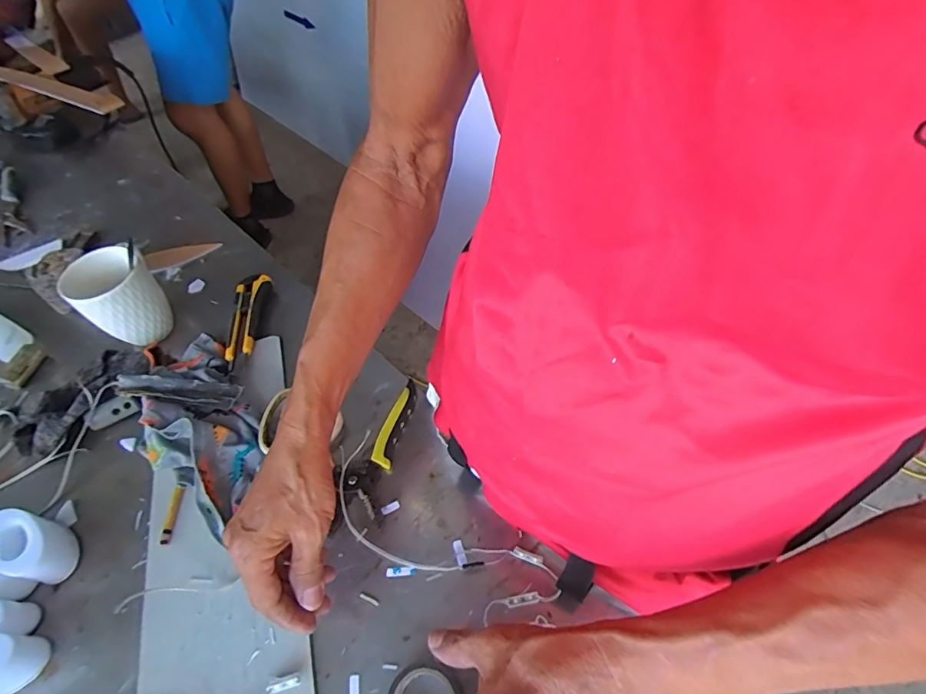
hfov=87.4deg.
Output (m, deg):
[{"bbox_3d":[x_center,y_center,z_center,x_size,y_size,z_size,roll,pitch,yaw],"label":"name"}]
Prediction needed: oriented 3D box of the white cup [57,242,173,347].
[{"bbox_3d":[-0.400,-0.054,0.577,0.078,0.115,0.083,-2,54,3],"label":"white cup"}]

